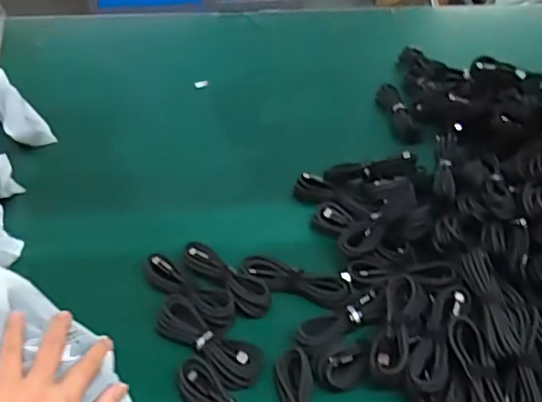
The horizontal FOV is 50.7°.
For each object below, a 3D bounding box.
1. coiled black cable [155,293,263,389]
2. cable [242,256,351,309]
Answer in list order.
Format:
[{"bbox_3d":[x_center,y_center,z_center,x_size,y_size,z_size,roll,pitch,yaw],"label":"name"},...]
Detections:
[{"bbox_3d":[-0.057,0.125,0.515,0.107,0.014,0.042,29,50,25],"label":"coiled black cable"},{"bbox_3d":[0.025,0.079,0.568,0.107,0.014,0.037,14,45,12],"label":"cable"}]

